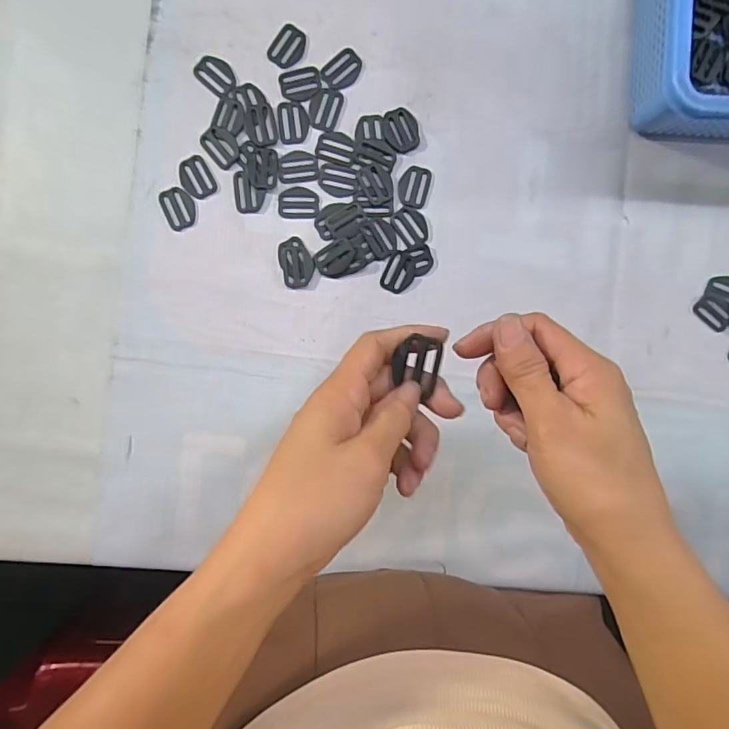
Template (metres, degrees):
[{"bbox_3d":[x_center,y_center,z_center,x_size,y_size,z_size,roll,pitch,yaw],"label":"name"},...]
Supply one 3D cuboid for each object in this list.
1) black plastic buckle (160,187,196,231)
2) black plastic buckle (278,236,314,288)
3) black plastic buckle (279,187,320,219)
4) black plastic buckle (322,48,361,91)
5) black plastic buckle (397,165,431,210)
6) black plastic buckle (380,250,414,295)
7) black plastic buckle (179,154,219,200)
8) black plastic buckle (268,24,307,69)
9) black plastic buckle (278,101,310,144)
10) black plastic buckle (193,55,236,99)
[{"bbox_3d":[-0.146,-0.123,0.405,0.025,0.004,0.031,-24,94,1],"label":"black plastic buckle"},{"bbox_3d":[-0.054,-0.081,0.411,0.025,0.004,0.039,-15,94,0],"label":"black plastic buckle"},{"bbox_3d":[-0.052,-0.128,0.409,0.032,0.004,0.025,3,94,-1],"label":"black plastic buckle"},{"bbox_3d":[-0.018,-0.231,0.404,0.033,0.004,0.023,-40,94,2],"label":"black plastic buckle"},{"bbox_3d":[0.040,-0.142,0.412,0.024,0.004,0.033,12,94,-2],"label":"black plastic buckle"},{"bbox_3d":[0.028,-0.074,0.414,0.023,0.004,0.034,25,93,-3],"label":"black plastic buckle"},{"bbox_3d":[-0.131,-0.147,0.406,0.025,0.004,0.032,-31,94,1],"label":"black plastic buckle"},{"bbox_3d":[-0.060,-0.249,0.404,0.023,0.004,0.032,35,93,-3],"label":"black plastic buckle"},{"bbox_3d":[-0.055,-0.190,0.406,0.024,0.004,0.032,-5,94,-1],"label":"black plastic buckle"},{"bbox_3d":[-0.115,-0.226,0.402,0.032,0.004,0.024,42,92,-3],"label":"black plastic buckle"}]

